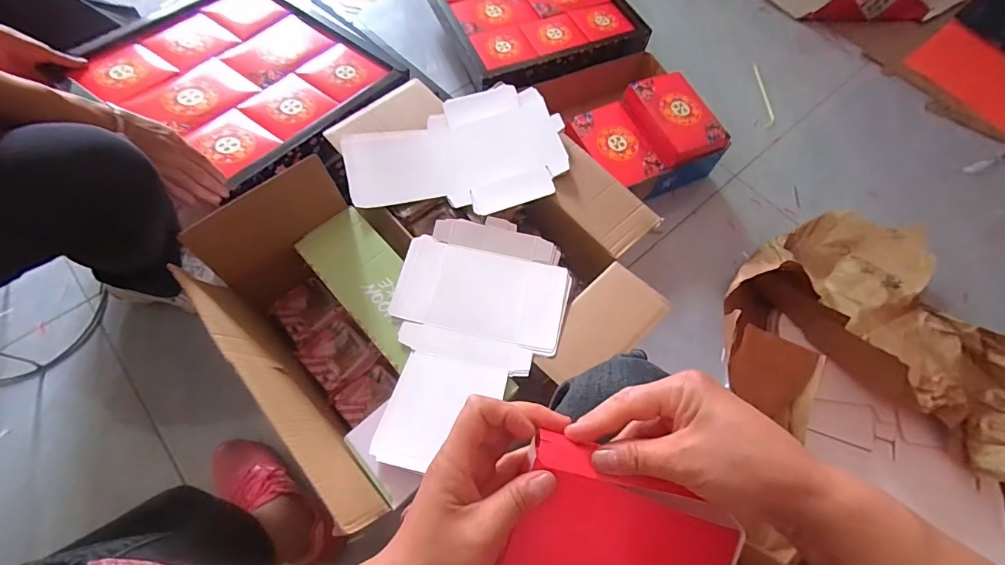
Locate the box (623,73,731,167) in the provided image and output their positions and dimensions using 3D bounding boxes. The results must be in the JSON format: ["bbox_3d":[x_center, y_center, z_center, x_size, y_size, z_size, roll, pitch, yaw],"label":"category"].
[{"bbox_3d":[0.362,-0.346,0.916,0.139,0.050,0.207,-25,67,-13],"label":"box"}]

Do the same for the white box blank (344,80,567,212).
[{"bbox_3d":[-0.072,-0.207,0.718,0.345,0.024,0.231,-23,67,-12],"label":"white box blank"}]

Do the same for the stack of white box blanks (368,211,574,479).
[{"bbox_3d":[-0.040,0.073,0.601,0.231,0.020,0.342,10,66,1],"label":"stack of white box blanks"}]

